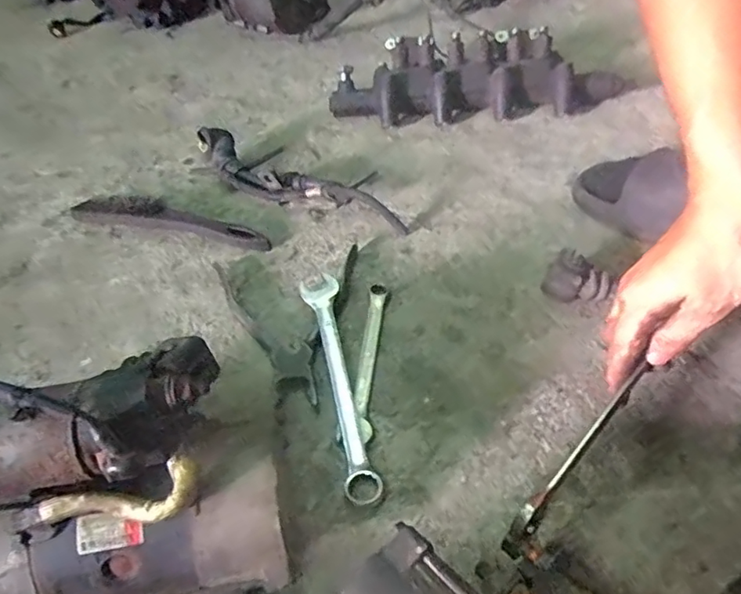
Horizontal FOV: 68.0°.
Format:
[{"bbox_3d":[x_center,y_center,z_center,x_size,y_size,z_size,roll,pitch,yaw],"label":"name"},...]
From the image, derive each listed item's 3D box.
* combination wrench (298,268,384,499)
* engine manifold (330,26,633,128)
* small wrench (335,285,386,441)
[{"bbox_3d":[-0.030,0.061,0.468,0.033,0.020,0.233,-11,47,-5],"label":"combination wrench"},{"bbox_3d":[0.149,-0.304,0.761,0.405,0.085,0.106,-3,47,3],"label":"engine manifold"},{"bbox_3d":[0.000,0.050,0.490,0.027,0.012,0.166,5,47,10],"label":"small wrench"}]

